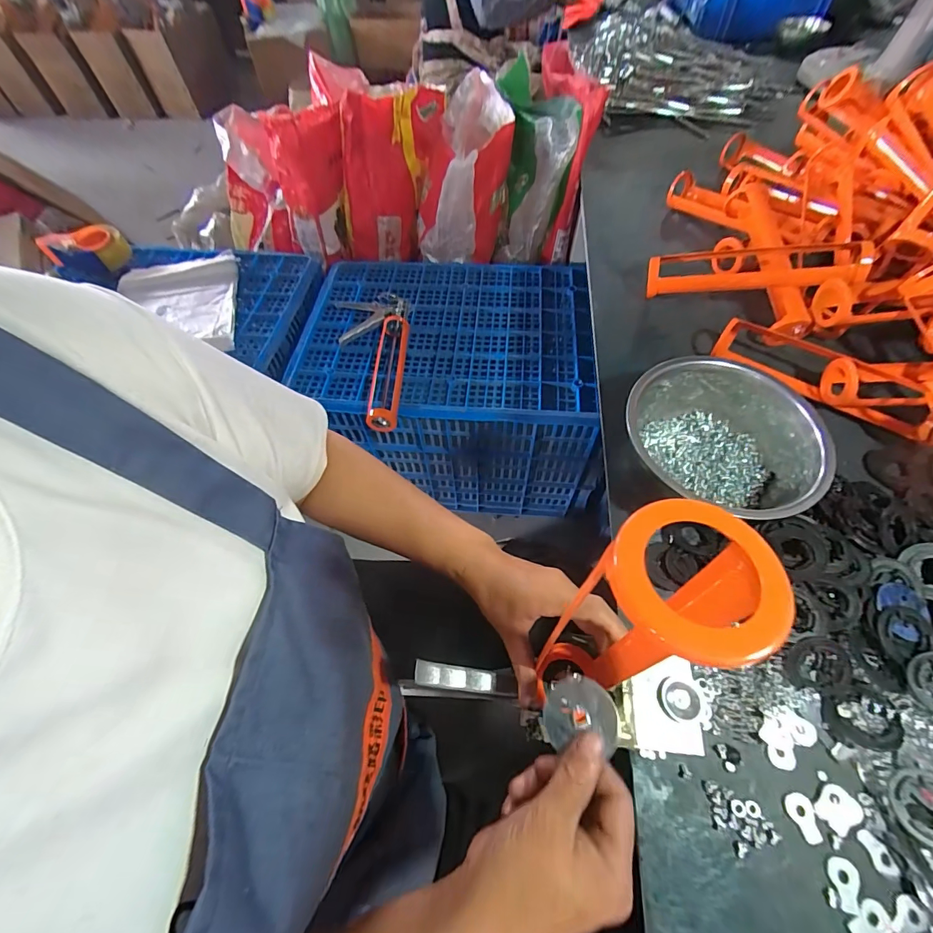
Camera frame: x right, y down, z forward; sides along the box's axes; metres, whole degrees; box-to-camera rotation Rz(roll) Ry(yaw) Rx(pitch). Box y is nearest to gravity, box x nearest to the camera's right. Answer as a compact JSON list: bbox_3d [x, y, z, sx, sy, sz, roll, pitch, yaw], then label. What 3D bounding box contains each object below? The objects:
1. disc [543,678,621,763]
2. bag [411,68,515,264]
[{"bbox_3d":[0.074,0.160,0.269,0.046,0.006,0.042,13,60,10],"label":"disc"},{"bbox_3d":[-0.013,-0.702,0.996,0.217,0.245,0.377,-3,59,0],"label":"bag"}]

